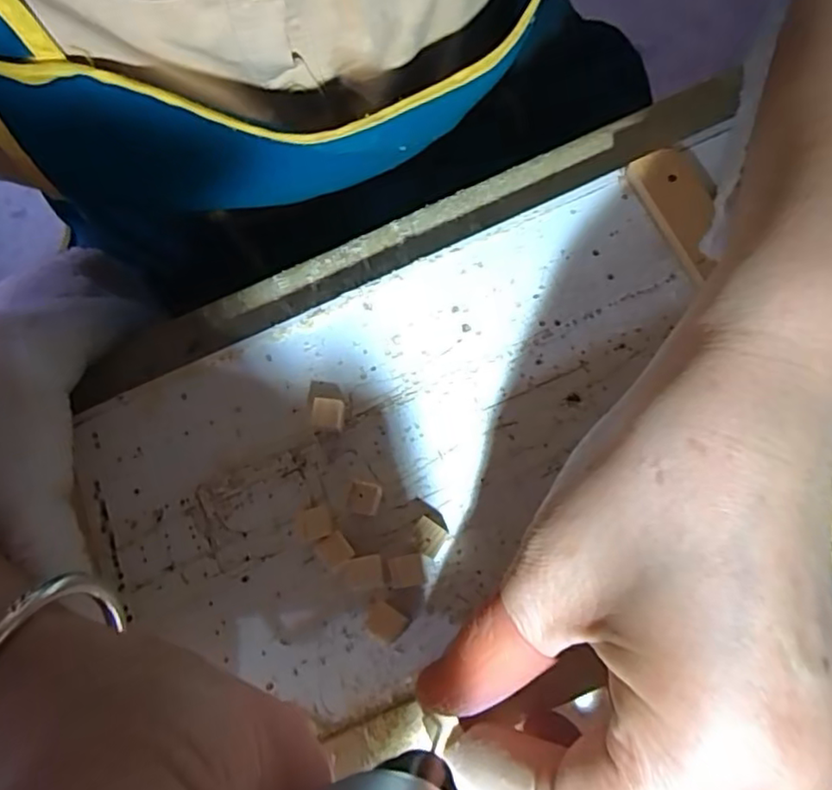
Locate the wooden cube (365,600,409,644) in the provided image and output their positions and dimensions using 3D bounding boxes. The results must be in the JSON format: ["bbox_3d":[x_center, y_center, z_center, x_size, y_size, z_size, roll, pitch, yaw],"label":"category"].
[{"bbox_3d":[-0.009,0.074,0.203,0.011,0.010,0.011,29,80,14],"label":"wooden cube"}]

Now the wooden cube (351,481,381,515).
[{"bbox_3d":[-0.017,0.036,0.214,0.010,0.009,0.010,13,76,11],"label":"wooden cube"}]

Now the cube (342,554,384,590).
[{"bbox_3d":[-0.017,0.059,0.207,0.012,0.008,0.010,-12,73,4],"label":"cube"}]

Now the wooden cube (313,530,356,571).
[{"bbox_3d":[-0.027,0.052,0.210,0.011,0.008,0.011,-32,73,-2],"label":"wooden cube"}]

